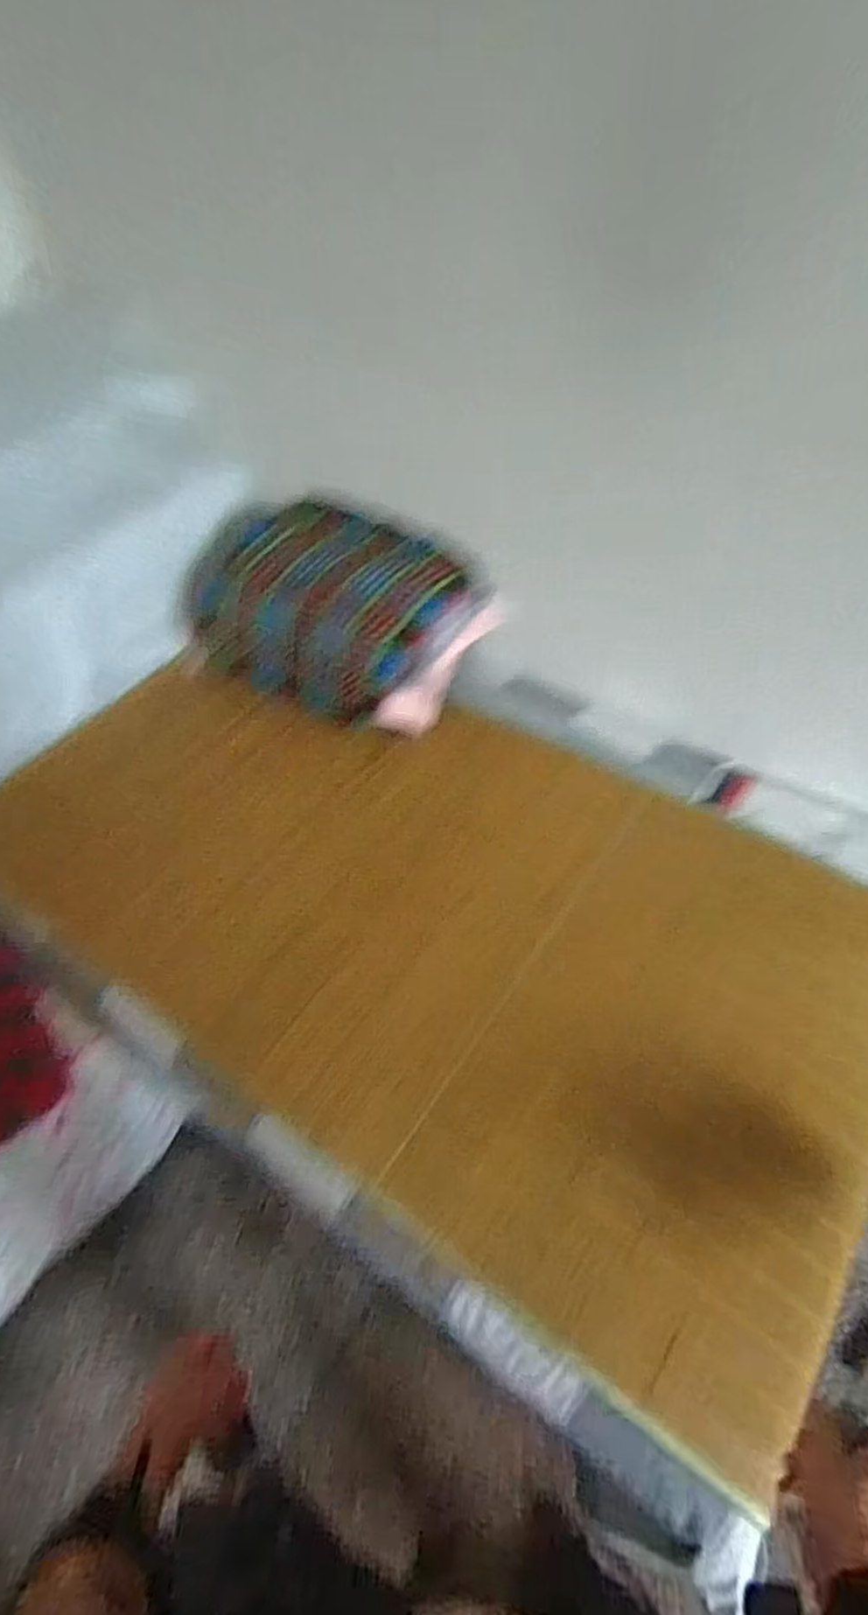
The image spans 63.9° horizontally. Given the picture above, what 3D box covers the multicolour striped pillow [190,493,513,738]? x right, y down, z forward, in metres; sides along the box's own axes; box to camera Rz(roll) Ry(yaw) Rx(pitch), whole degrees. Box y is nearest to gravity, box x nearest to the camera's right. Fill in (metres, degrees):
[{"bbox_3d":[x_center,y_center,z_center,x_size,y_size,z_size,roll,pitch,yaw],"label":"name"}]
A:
[{"bbox_3d":[-0.219,-0.407,1.397,0.612,0.198,0.349,26,57,22],"label":"multicolour striped pillow"}]

